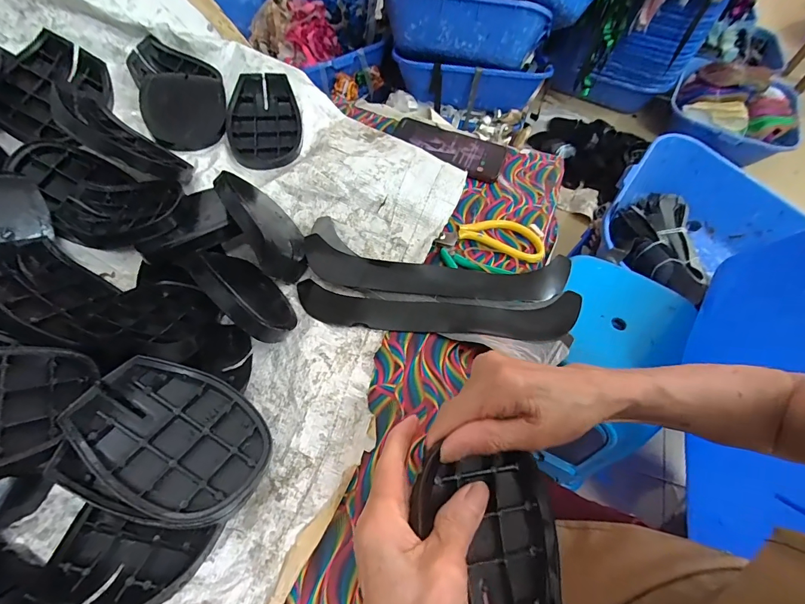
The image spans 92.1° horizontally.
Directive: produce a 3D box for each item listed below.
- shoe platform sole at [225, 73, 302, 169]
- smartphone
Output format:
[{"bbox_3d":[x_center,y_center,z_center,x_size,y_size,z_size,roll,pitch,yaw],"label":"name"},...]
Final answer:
[{"bbox_3d":[-0.174,-0.225,0.487,0.085,0.025,0.121,-3,77,-12],"label":"shoe platform sole"},{"bbox_3d":[0.061,-0.218,0.546,0.160,0.010,0.074,23,59,10],"label":"smartphone"}]

